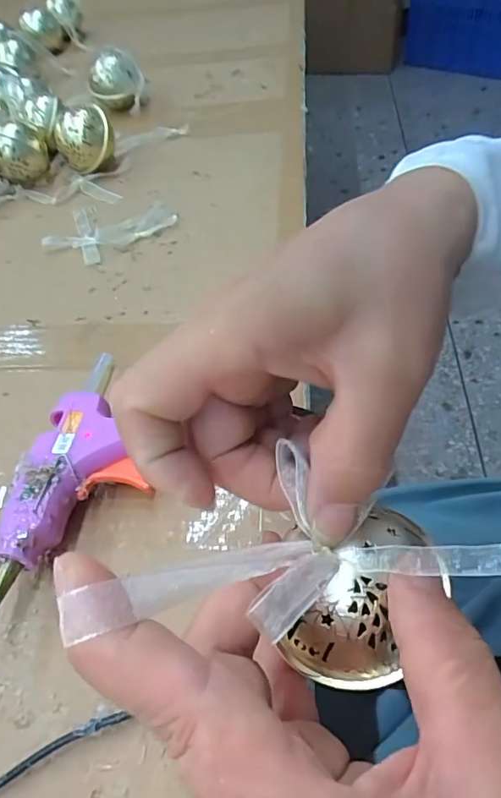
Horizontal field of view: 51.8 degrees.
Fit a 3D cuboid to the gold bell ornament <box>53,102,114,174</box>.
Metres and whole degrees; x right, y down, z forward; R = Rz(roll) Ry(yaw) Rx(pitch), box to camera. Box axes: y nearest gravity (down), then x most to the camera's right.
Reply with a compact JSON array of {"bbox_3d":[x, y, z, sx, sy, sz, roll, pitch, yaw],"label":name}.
[{"bbox_3d":[-0.154,-0.241,0.481,0.051,0.051,0.043,-18,52,-9],"label":"gold bell ornament"}]

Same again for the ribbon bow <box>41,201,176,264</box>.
[{"bbox_3d":[-0.123,-0.150,0.434,0.103,0.013,0.083,-33,55,-19],"label":"ribbon bow"}]

